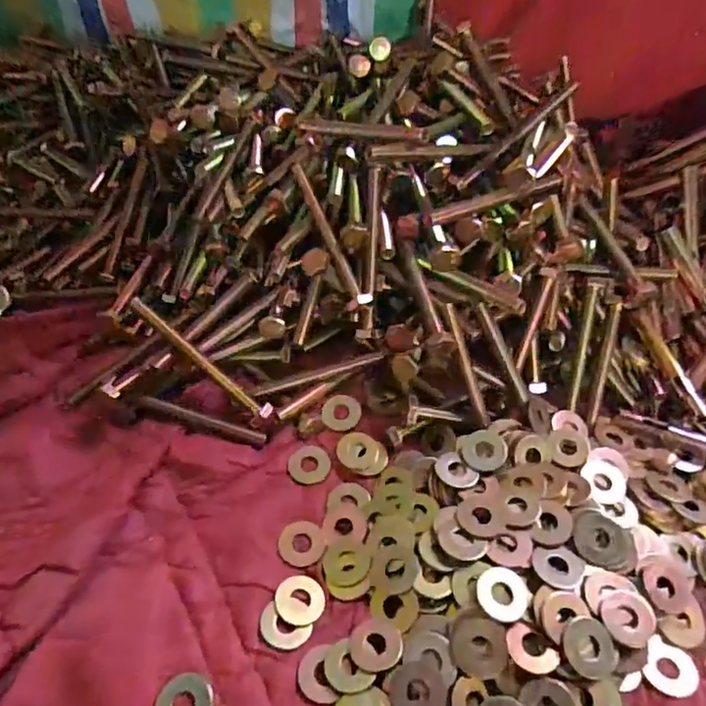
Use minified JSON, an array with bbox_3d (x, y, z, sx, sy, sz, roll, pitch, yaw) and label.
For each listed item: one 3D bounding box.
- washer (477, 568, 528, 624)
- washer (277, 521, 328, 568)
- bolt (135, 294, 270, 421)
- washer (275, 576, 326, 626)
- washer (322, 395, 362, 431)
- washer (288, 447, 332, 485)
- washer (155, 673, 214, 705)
[{"bbox_3d":[0.071,0.115,0.274,0.023,0.004,0.025,1,49,-2],"label":"washer"},{"bbox_3d":[-0.027,0.101,0.305,0.025,0.004,0.025,2,49,-2],"label":"washer"},{"bbox_3d":[-0.089,0.004,0.343,0.103,0.008,0.008,43,52,-12],"label":"bolt"},{"bbox_3d":[-0.026,0.122,0.284,0.024,0.004,0.024,1,49,-2],"label":"washer"},{"bbox_3d":[-0.007,0.037,0.360,0.024,0.004,0.024,1,49,-2],"label":"washer"},{"bbox_3d":[-0.025,0.065,0.337,0.024,0.004,0.024,1,49,-2],"label":"washer"},{"bbox_3d":[-0.075,0.156,0.254,0.024,0.004,0.025,1,49,-2],"label":"washer"}]

